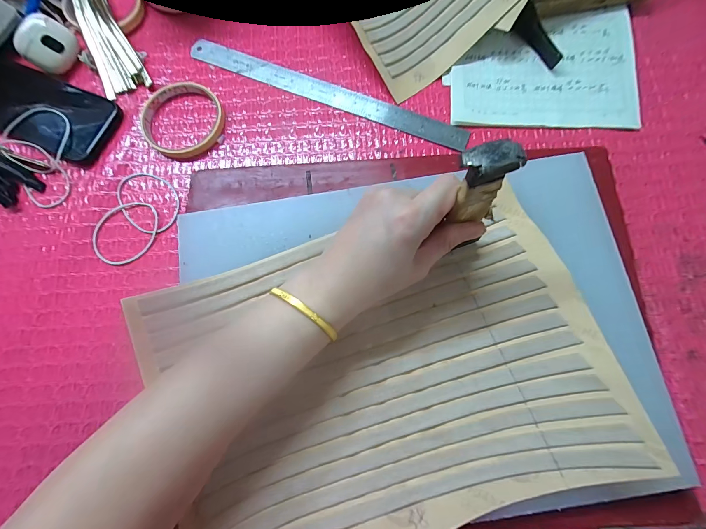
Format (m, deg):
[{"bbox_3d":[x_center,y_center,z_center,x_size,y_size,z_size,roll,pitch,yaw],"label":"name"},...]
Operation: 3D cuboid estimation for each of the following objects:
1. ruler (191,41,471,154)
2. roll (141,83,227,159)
[{"bbox_3d":[-0.031,-0.185,0.327,0.318,0.004,0.023,23,79,6],"label":"ruler"},{"bbox_3d":[-0.181,-0.153,0.321,0.088,0.009,0.082,0,77,2],"label":"roll"}]

